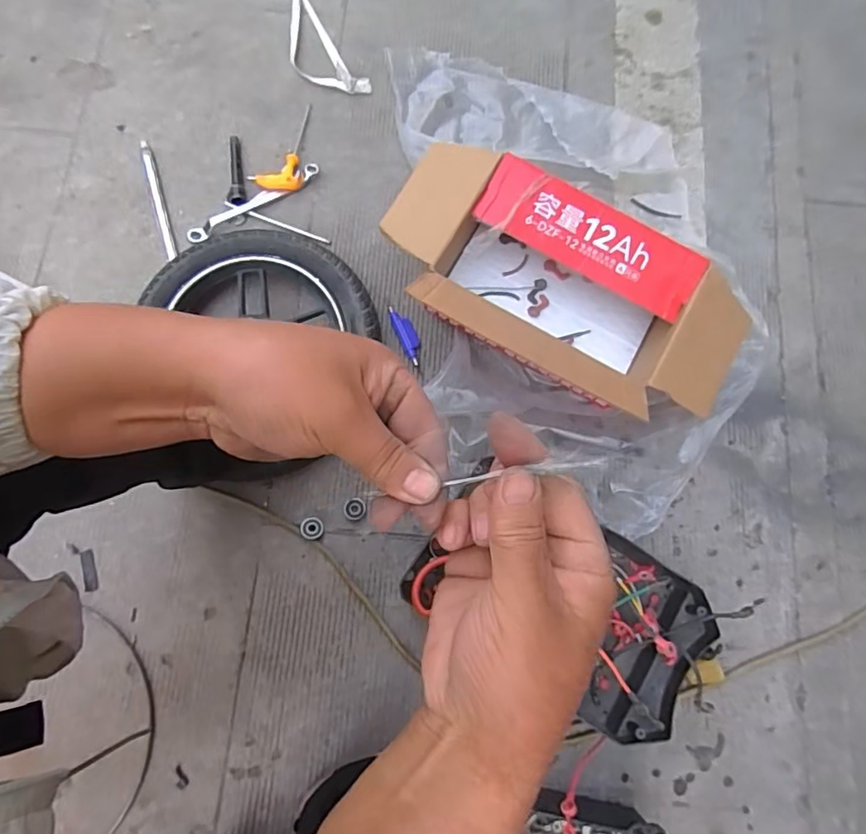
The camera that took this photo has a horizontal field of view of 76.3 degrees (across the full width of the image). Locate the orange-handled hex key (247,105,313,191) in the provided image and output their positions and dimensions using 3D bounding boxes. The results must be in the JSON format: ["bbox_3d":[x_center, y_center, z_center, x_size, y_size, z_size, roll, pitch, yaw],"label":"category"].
[{"bbox_3d":[-0.257,-0.457,0.927,0.086,0.025,0.173,2,78,-1],"label":"orange-handled hex key"}]

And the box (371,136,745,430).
[{"bbox_3d":[0.163,-0.168,0.774,0.517,0.194,0.289,32,77,6],"label":"box"}]

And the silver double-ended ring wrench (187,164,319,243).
[{"bbox_3d":[-0.289,-0.347,0.893,0.234,0.011,0.023,-32,80,-8],"label":"silver double-ended ring wrench"}]

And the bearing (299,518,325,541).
[{"bbox_3d":[-0.168,0.156,0.768,0.031,0.016,0.032,0,78,-1],"label":"bearing"}]

